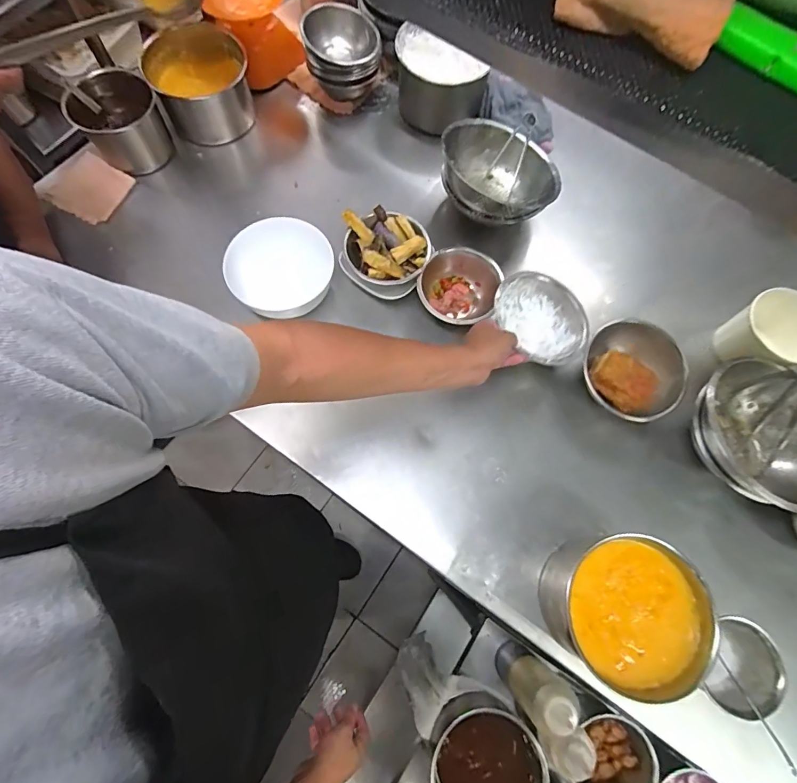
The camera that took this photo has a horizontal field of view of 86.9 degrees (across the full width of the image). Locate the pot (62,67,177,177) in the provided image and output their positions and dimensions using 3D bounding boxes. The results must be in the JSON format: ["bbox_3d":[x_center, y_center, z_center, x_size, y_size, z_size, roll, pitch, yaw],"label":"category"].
[{"bbox_3d":[-0.538,-0.523,0.839,0.154,0.135,0.149,0,74,-1],"label":"pot"}]

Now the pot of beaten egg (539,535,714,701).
[{"bbox_3d":[0.312,0.302,0.586,0.178,0.143,0.187,0,74,-1],"label":"pot of beaten egg"}]

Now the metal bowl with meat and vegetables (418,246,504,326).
[{"bbox_3d":[0.110,-0.187,0.777,0.141,0.068,0.144,0,74,-1],"label":"metal bowl with meat and vegetables"}]

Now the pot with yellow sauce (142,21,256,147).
[{"bbox_3d":[-0.401,-0.628,0.876,0.186,0.136,0.182,0,74,-1],"label":"pot with yellow sauce"}]

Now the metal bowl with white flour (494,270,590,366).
[{"bbox_3d":[0.242,-0.118,0.735,0.140,0.085,0.165,-25,76,-8],"label":"metal bowl with white flour"}]

